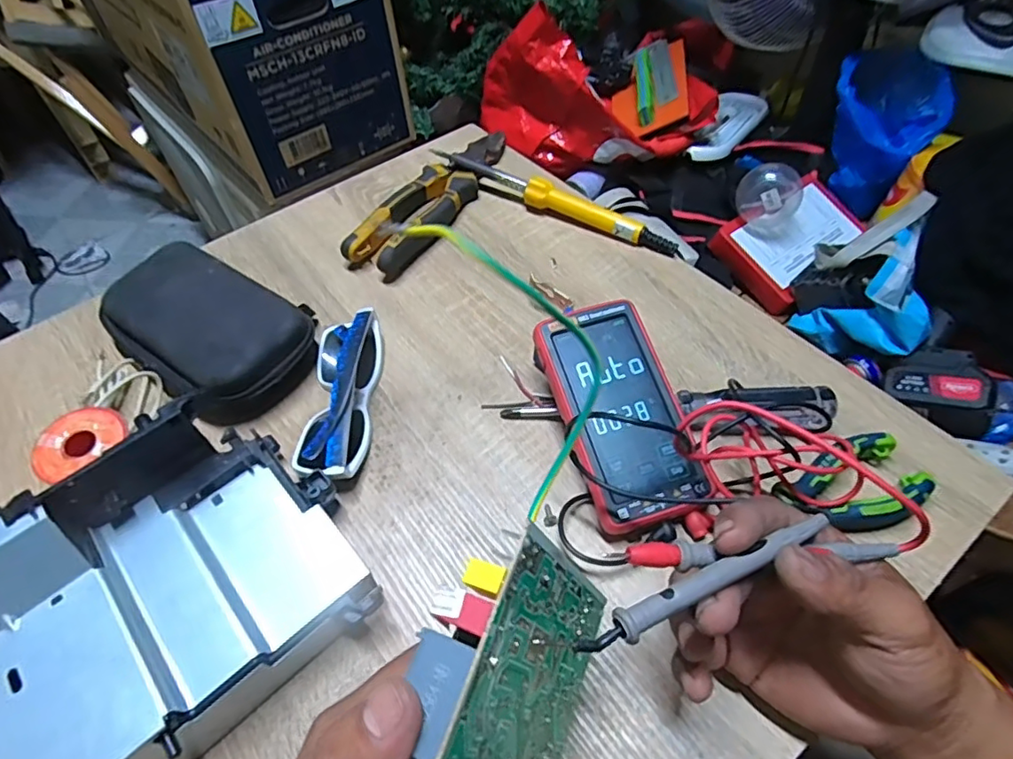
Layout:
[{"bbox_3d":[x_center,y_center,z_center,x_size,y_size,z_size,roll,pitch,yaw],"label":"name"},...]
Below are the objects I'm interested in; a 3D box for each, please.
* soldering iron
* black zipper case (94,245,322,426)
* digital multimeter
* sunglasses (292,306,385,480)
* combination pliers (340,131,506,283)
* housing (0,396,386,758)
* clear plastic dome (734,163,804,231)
[{"bbox_3d":[0.043,-0.171,0.545,0.250,0.033,0.019,25,58,21],"label":"soldering iron"},{"bbox_3d":[-0.237,-0.042,0.454,0.174,0.054,0.105,30,60,23],"label":"black zipper case"},{"bbox_3d":[0.074,0.021,0.378,0.076,0.020,0.147,-17,70,-8],"label":"digital multimeter"},{"bbox_3d":[-0.124,0.008,0.416,0.050,0.042,0.140,-2,53,2],"label":"sunglasses"},{"bbox_3d":[-0.068,-0.183,0.562,0.058,0.030,0.231,21,57,18],"label":"combination pliers"},{"bbox_3d":[-0.183,0.117,0.302,0.187,0.095,0.144,-39,60,-23],"label":"housing"},{"bbox_3d":[0.413,-0.287,0.904,0.097,0.083,0.079,25,58,20],"label":"clear plastic dome"}]

